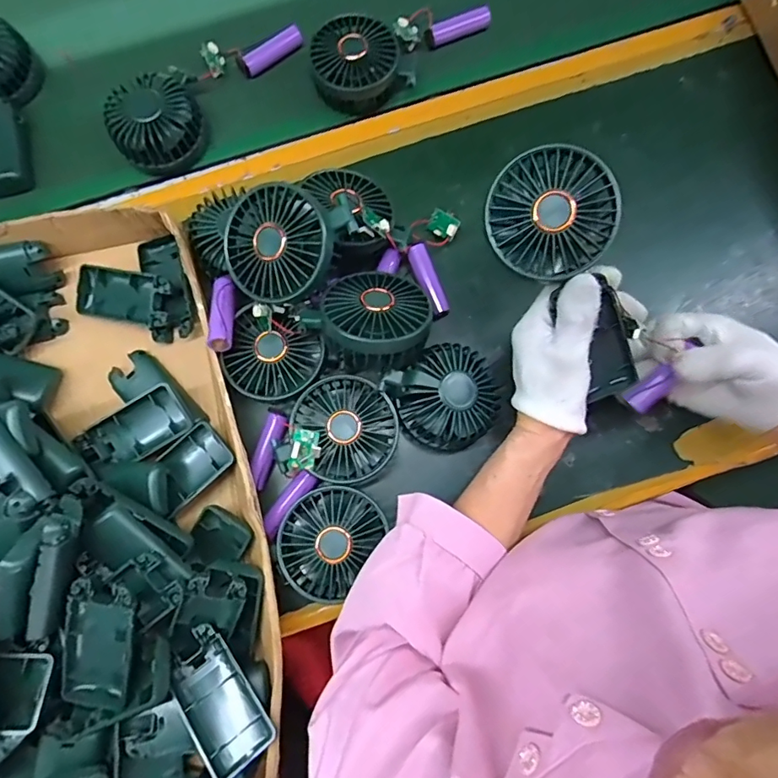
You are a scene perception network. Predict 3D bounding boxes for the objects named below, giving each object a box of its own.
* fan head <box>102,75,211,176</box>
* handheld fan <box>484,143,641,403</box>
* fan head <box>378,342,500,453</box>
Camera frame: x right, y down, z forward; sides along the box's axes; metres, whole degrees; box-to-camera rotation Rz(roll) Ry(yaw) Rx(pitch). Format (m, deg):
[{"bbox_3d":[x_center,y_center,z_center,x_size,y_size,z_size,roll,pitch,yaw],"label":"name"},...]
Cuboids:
[{"bbox_3d":[-0.223,-0.256,0.468,0.085,0.044,0.080,0,77,0],"label":"fan head"},{"bbox_3d":[0.136,-0.075,0.343,0.080,0.038,0.186,-35,108,-7],"label":"handheld fan"},{"bbox_3d":[0.052,0.006,0.404,0.090,0.036,0.080,-31,79,-6],"label":"fan head"}]

